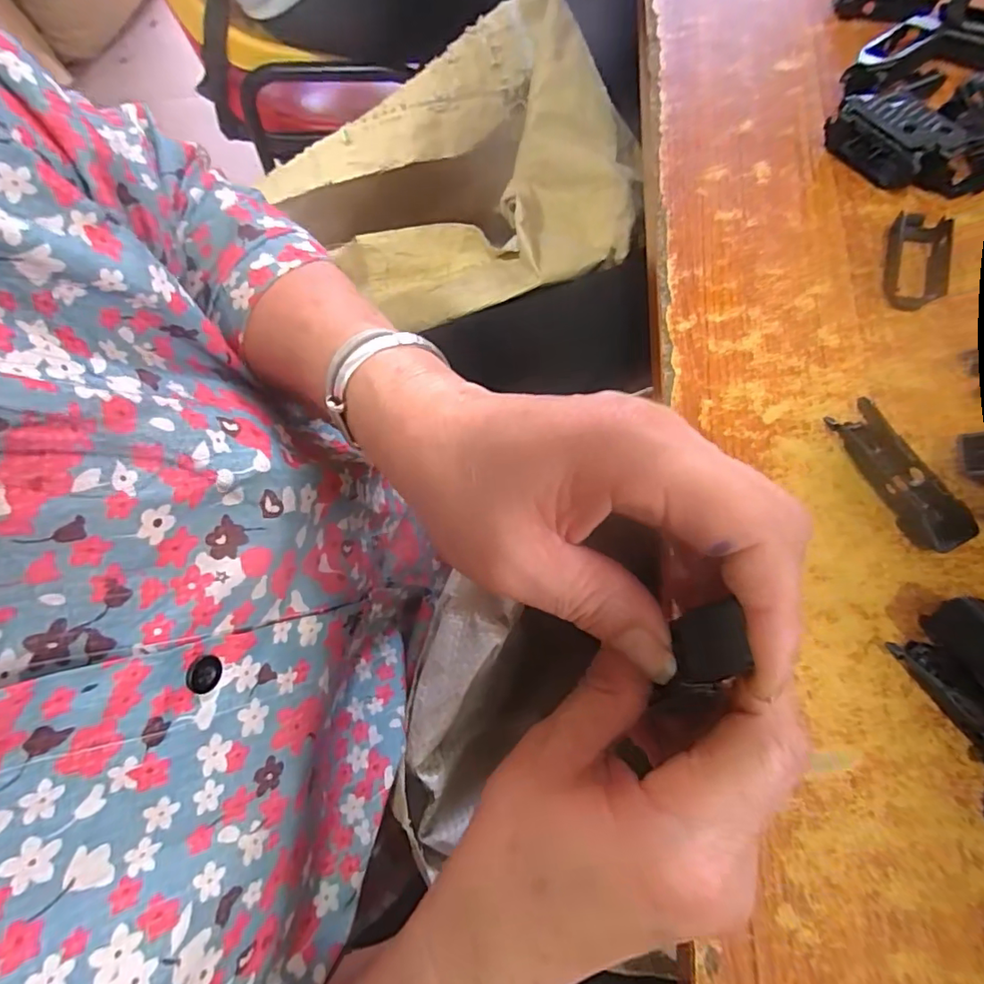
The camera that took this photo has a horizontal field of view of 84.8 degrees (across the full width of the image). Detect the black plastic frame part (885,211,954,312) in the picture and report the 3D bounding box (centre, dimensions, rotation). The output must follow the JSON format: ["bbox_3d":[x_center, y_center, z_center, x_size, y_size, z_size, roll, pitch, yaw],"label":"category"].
[{"bbox_3d":[0.203,-0.110,0.256,0.025,0.007,0.052,16,78,4],"label":"black plastic frame part"}]

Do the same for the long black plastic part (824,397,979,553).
[{"bbox_3d":[0.172,-0.007,0.228,0.023,0.010,0.069,-29,78,-6],"label":"long black plastic part"}]

